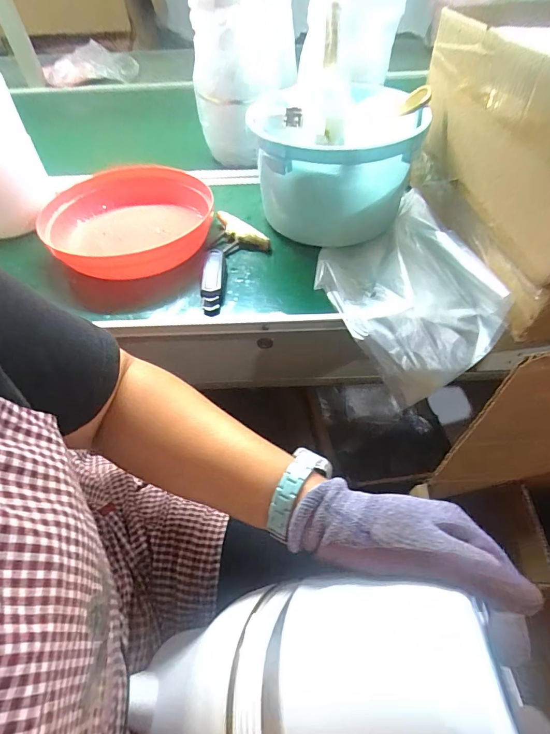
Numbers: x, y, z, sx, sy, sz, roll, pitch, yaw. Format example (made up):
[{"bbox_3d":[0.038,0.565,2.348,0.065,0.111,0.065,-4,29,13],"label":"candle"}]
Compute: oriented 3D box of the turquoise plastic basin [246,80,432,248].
[{"bbox_3d":[0.075,-0.250,0.476,0.200,0.141,0.169,2,52,5],"label":"turquoise plastic basin"}]

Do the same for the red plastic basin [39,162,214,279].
[{"bbox_3d":[-0.197,-0.192,0.507,0.212,0.055,0.212,-2,52,2],"label":"red plastic basin"}]

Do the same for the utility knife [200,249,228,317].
[{"bbox_3d":[-0.071,-0.102,0.451,0.027,0.023,0.088,-3,52,1],"label":"utility knife"}]

